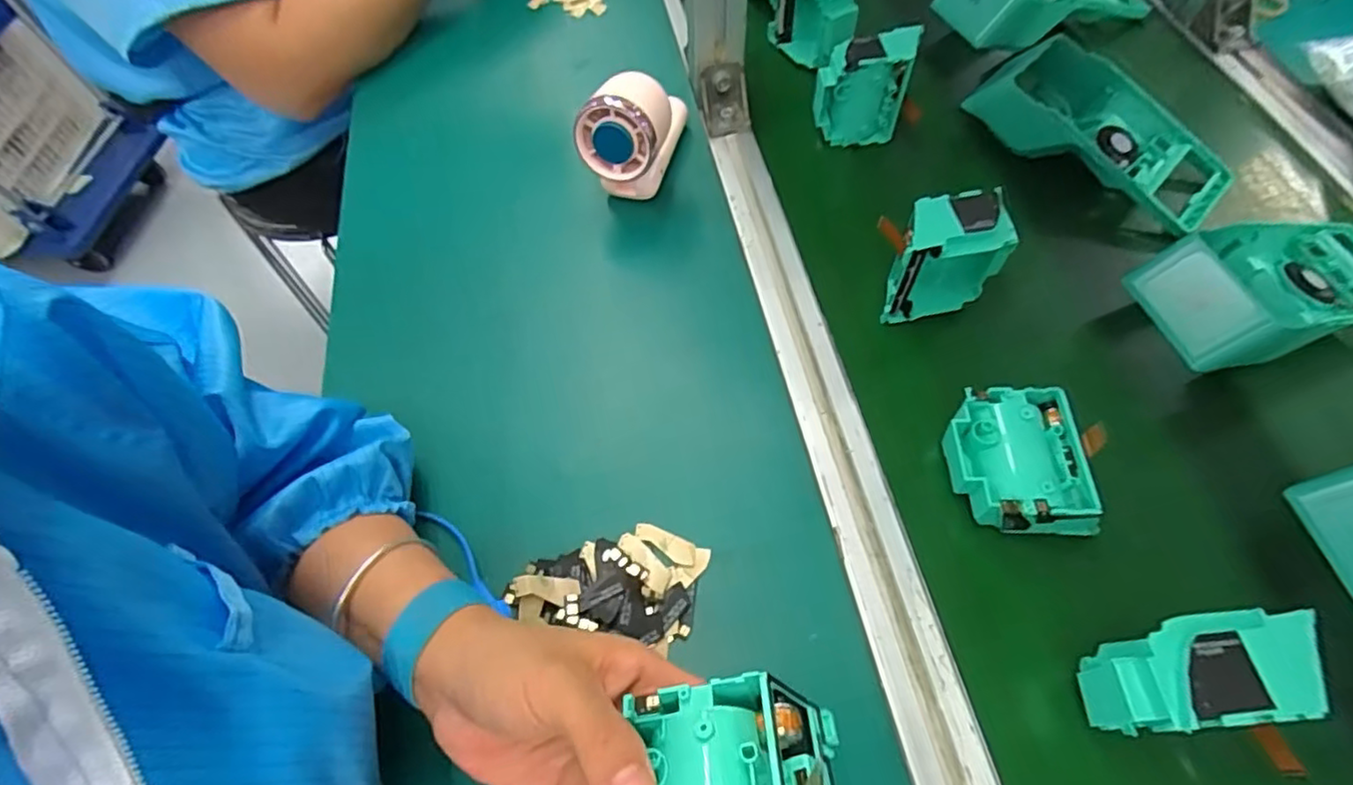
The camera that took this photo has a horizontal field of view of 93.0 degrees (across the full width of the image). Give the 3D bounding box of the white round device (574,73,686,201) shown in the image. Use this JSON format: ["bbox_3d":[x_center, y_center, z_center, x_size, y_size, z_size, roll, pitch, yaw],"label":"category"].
[{"bbox_3d":[-0.033,-0.201,0.482,0.056,0.093,0.097,10,60,7],"label":"white round device"}]

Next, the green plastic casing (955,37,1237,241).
[{"bbox_3d":[0.320,-0.198,0.488,0.189,0.057,0.090,34,65,20],"label":"green plastic casing"}]

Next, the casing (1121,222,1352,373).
[{"bbox_3d":[0.394,-0.069,0.411,0.195,0.054,0.092,-13,60,-7],"label":"casing"}]

